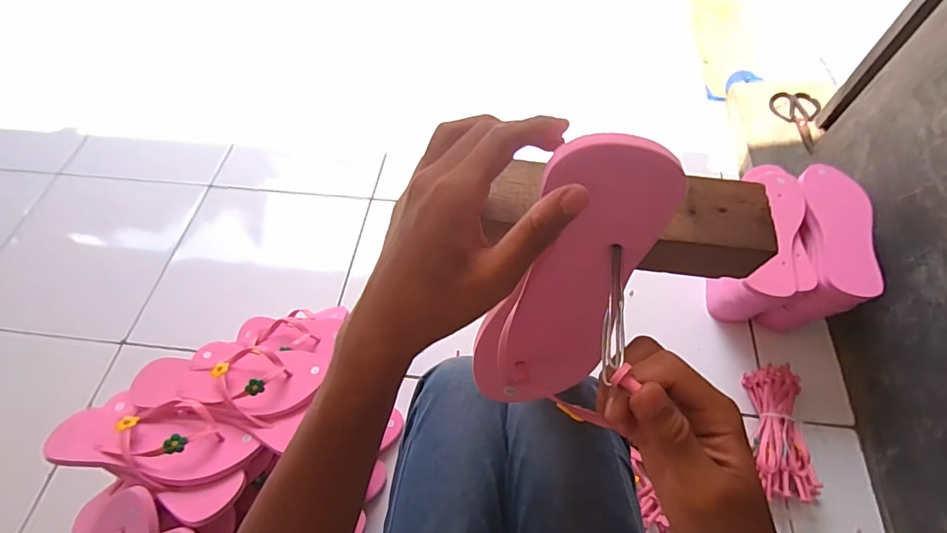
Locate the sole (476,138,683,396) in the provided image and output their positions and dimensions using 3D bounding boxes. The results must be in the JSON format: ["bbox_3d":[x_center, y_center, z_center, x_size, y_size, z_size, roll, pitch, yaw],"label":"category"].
[{"bbox_3d":[0.058,0.026,0.303,0.085,0.233,0.018,11,41,-1],"label":"sole"}]

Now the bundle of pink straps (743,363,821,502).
[{"bbox_3d":[0.490,0.265,0.733,0.094,0.057,0.213,7,61,6],"label":"bundle of pink straps"}]

